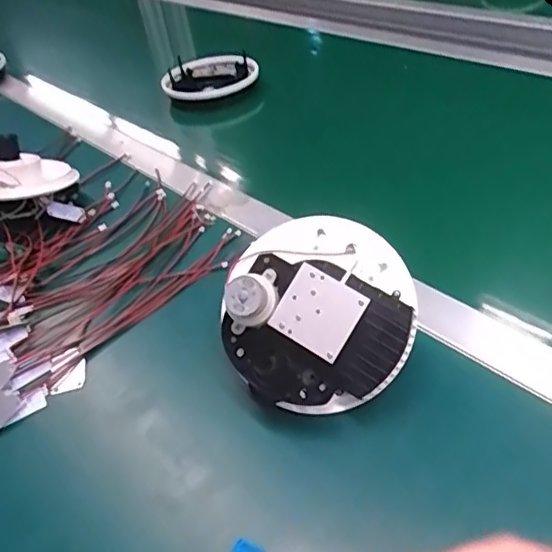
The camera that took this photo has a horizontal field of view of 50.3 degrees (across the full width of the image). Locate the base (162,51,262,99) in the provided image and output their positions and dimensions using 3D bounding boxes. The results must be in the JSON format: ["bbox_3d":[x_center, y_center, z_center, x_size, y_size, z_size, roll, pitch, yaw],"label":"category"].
[{"bbox_3d":[-0.085,-0.287,0.825,0.119,0.034,0.146,2,40,14],"label":"base"}]

